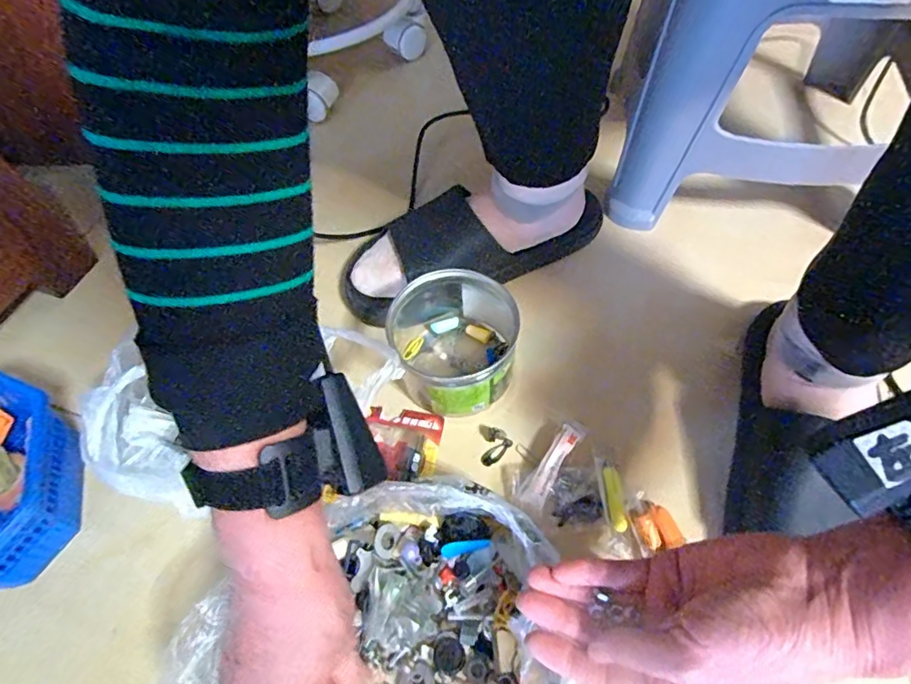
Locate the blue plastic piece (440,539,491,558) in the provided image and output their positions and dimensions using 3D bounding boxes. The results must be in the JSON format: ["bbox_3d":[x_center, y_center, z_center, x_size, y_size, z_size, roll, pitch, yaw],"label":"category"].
[{"bbox_3d":[0.007,0.145,0.364,0.034,0.012,0.004,-4,13,-10],"label":"blue plastic piece"}]

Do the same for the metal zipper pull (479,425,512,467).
[{"bbox_3d":[0.033,0.082,0.417,0.025,0.004,0.034,-3,57,2],"label":"metal zipper pull"}]

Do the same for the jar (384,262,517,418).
[{"bbox_3d":[0.000,-0.006,0.433,0.102,0.076,0.116,1,58,4],"label":"jar"}]

